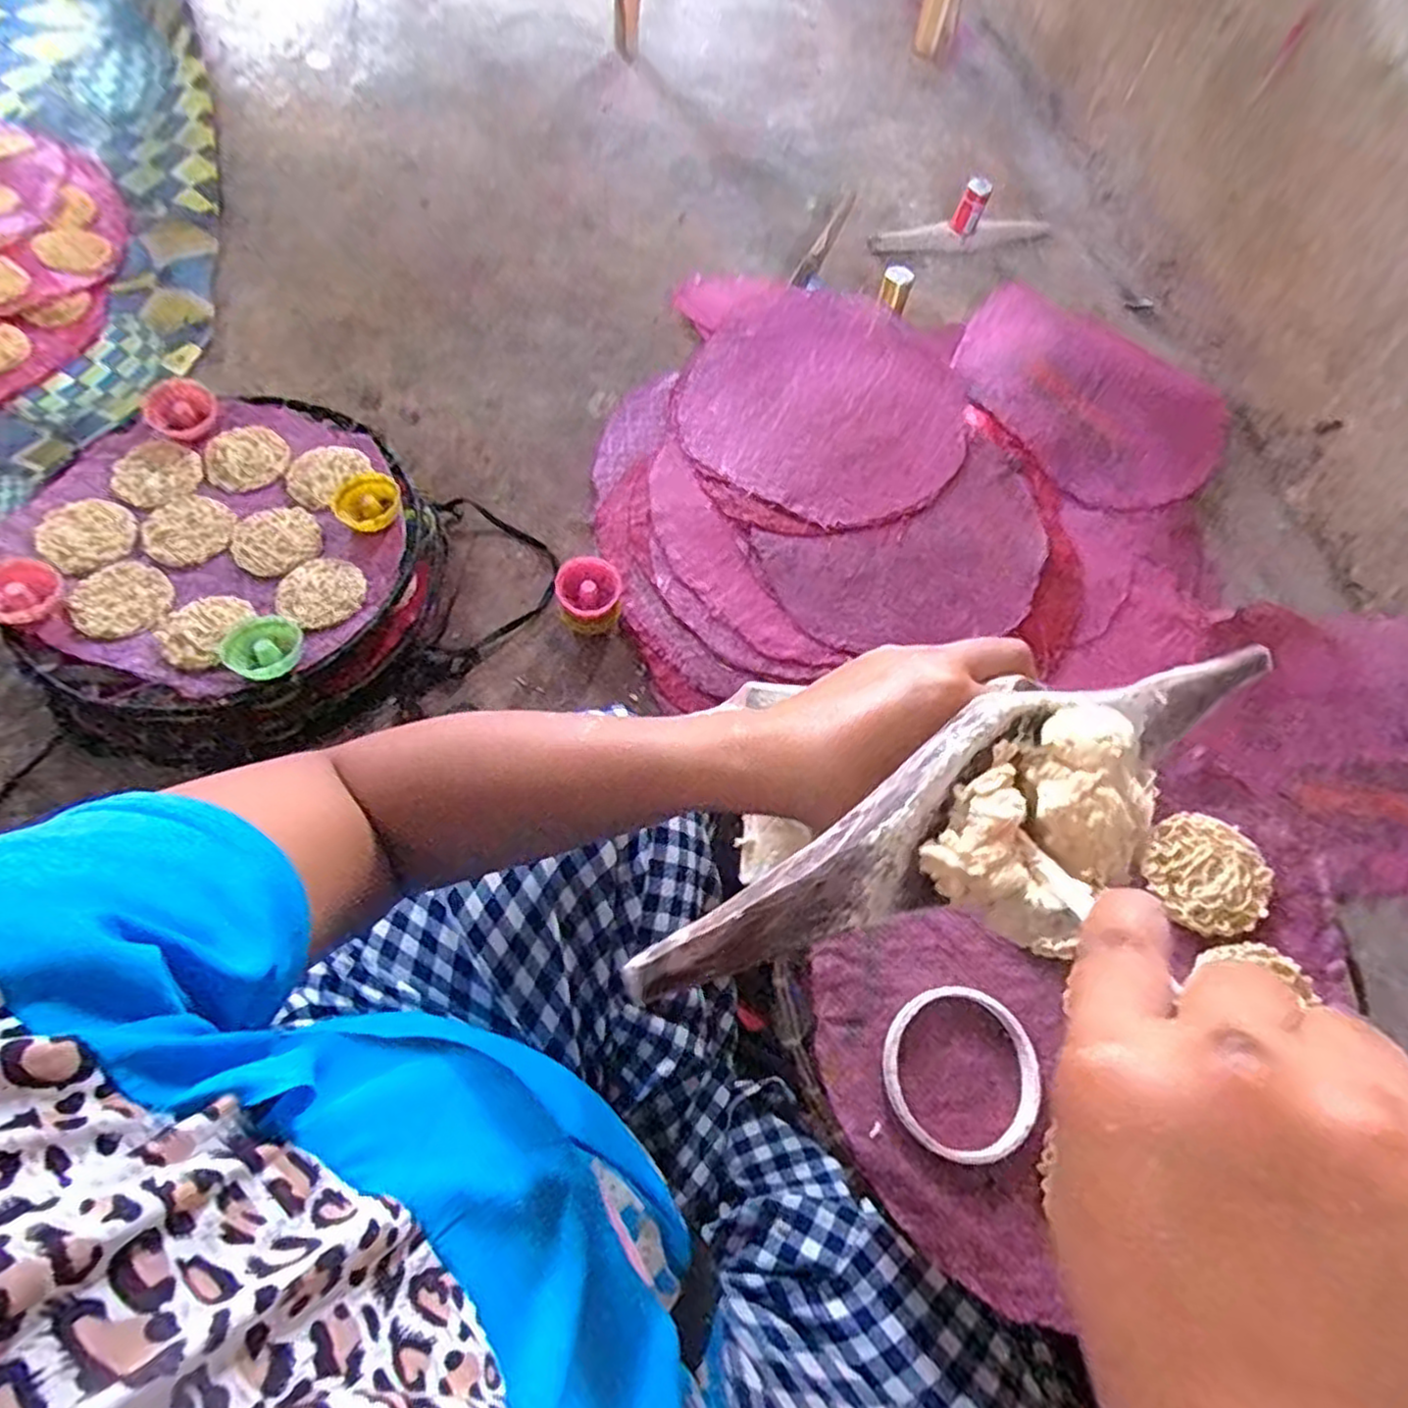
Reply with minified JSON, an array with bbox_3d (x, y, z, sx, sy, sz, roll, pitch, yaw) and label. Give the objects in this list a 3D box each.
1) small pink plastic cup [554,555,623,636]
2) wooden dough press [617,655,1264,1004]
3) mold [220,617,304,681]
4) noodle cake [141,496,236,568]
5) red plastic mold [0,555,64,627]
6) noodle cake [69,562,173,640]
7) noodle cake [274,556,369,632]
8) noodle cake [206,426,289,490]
[{"bbox_3d":[-0.116,-0.111,0.744,0.065,0.059,0.062,3,65,-7],"label":"small pink plastic cup"},{"bbox_3d":[0.098,0.027,0.244,0.269,0.036,0.044,-23,69,-21],"label":"wooden dough press"},{"bbox_3d":[-0.380,-0.052,0.629,0.058,0.024,0.063,1,66,-3],"label":"mold"},{"bbox_3d":[-0.485,-0.165,0.688,0.069,0.022,0.072,1,66,-3],"label":"noodle cake"},{"bbox_3d":[-0.589,-0.099,0.623,0.072,0.023,0.061,30,65,6],"label":"red plastic mold"},{"bbox_3d":[-0.518,-0.094,0.648,0.072,0.018,0.073,3,65,-7],"label":"noodle cake"},{"bbox_3d":[-0.353,-0.104,0.672,0.071,0.015,0.074,3,65,-7],"label":"noodle cake"},{"bbox_3d":[-0.456,-0.247,0.731,0.069,0.025,0.064,-11,67,-13],"label":"noodle cake"}]

